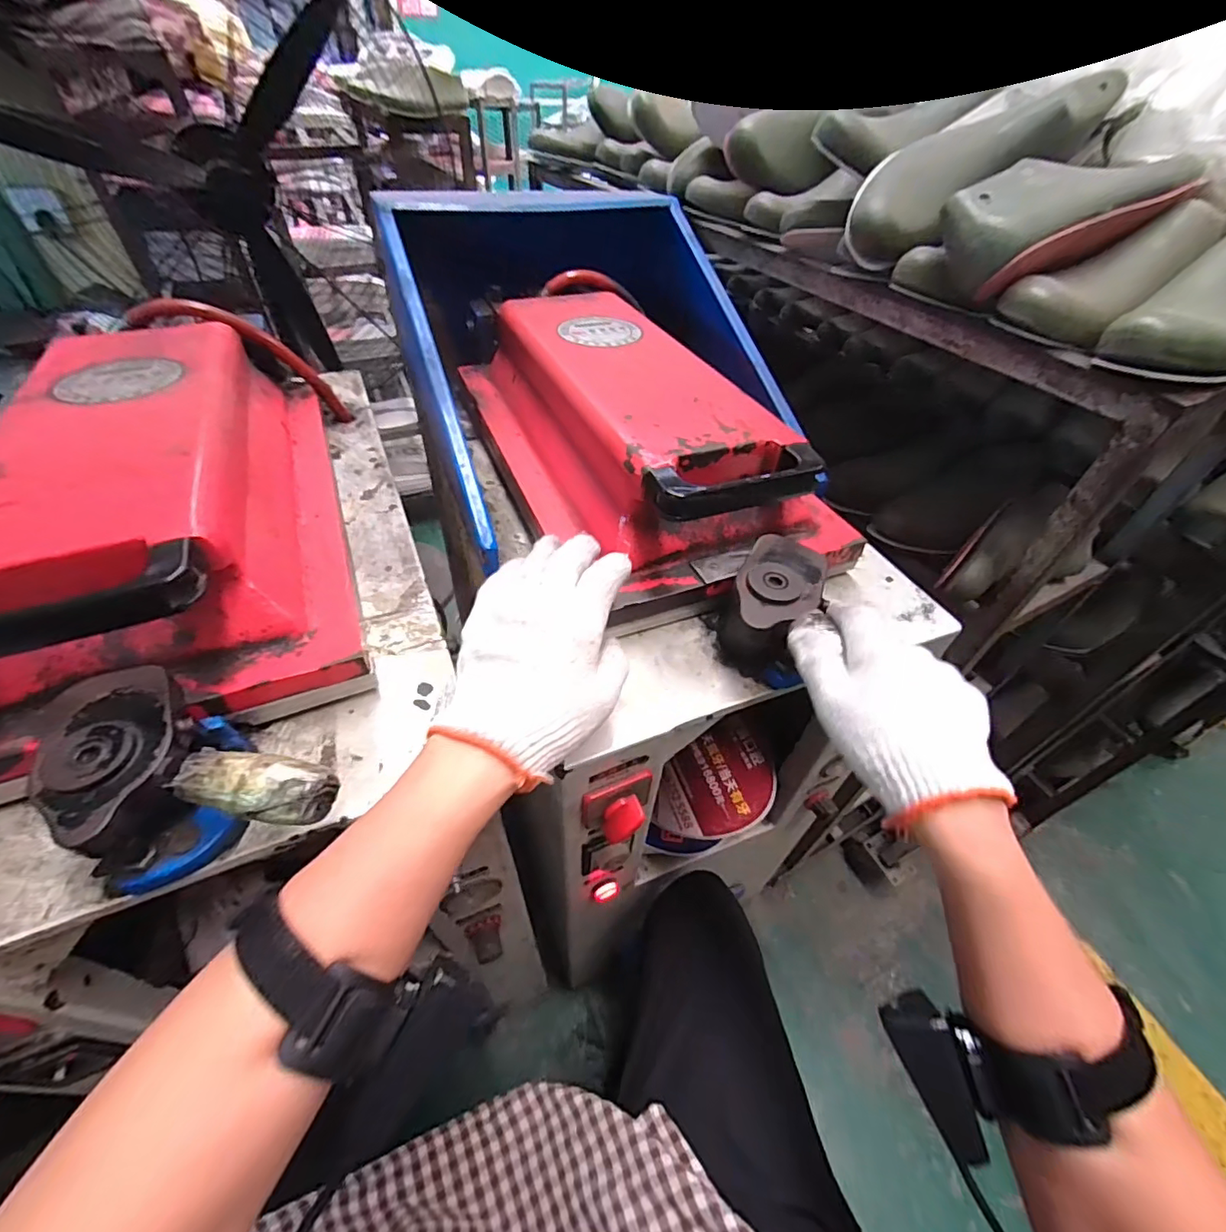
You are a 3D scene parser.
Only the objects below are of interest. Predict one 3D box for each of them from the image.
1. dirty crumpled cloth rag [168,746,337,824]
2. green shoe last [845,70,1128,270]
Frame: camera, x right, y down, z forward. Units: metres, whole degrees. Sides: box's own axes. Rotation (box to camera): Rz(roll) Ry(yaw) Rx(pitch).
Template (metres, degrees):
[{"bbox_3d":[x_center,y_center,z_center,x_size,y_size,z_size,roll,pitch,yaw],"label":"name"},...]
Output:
[{"bbox_3d":[-0.199,0.095,0.298,0.080,0.024,0.033,6,47,2],"label":"dirty crumpled cloth rag"},{"bbox_3d":[0.348,-0.420,0.497,0.263,0.063,0.093,-27,50,5],"label":"green shoe last"}]

